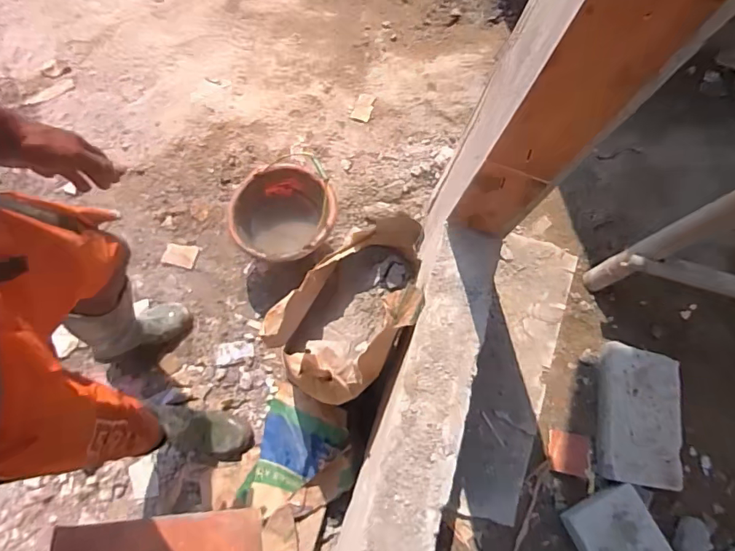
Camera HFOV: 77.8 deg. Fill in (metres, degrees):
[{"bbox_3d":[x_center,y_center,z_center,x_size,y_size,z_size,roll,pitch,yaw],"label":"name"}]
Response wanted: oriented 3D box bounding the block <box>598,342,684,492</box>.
[{"bbox_3d":[0.749,0.385,1.264,0.206,0.065,0.360,7,70,12],"label":"block"}]

